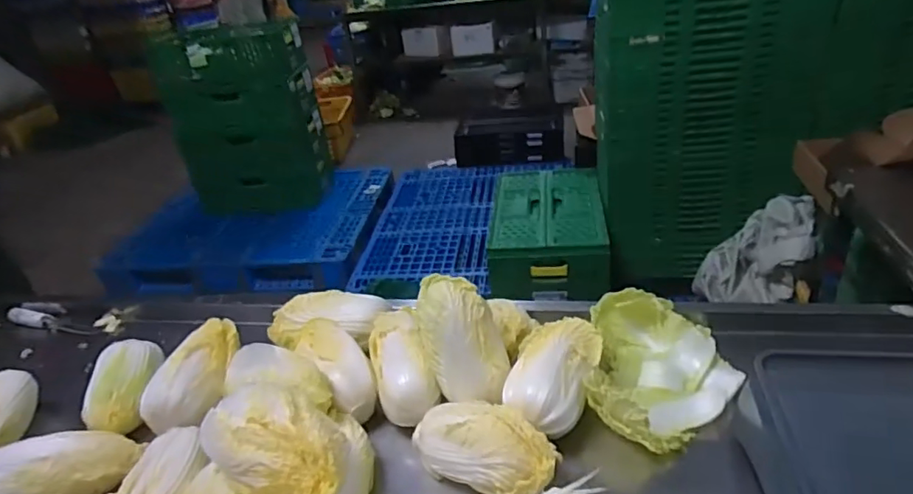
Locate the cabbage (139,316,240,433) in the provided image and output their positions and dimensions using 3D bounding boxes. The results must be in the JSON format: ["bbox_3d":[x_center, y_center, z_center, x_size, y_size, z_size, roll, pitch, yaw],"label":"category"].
[{"bbox_3d":[-0.358,0.177,0.763,0.099,0.078,0.170,-9,30,-3],"label":"cabbage"}]

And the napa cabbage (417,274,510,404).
[{"bbox_3d":[0.004,0.116,0.711,0.097,0.174,0.093,-23,2,-3],"label":"napa cabbage"}]

